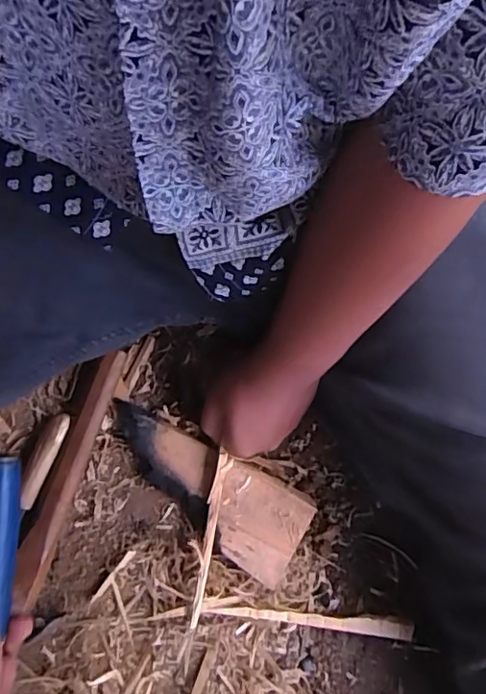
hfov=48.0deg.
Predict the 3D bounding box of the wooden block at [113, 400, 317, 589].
[{"bbox_3d":[-0.040,0.129,0.507,0.204,0.033,0.079,30,76,7],"label":"wooden block"}]

